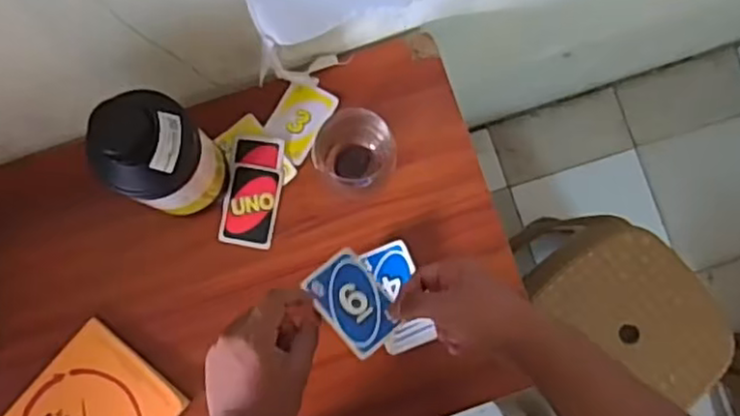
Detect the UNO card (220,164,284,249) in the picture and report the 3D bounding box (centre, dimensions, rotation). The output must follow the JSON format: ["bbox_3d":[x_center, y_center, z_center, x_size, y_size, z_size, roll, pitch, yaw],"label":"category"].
[{"bbox_3d":[-0.128,-0.002,0.736,0.057,0.005,0.086,9,84,1],"label":"UNO card"}]

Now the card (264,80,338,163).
[{"bbox_3d":[-0.078,-0.096,0.745,0.057,0.008,0.083,31,83,1],"label":"card"}]

